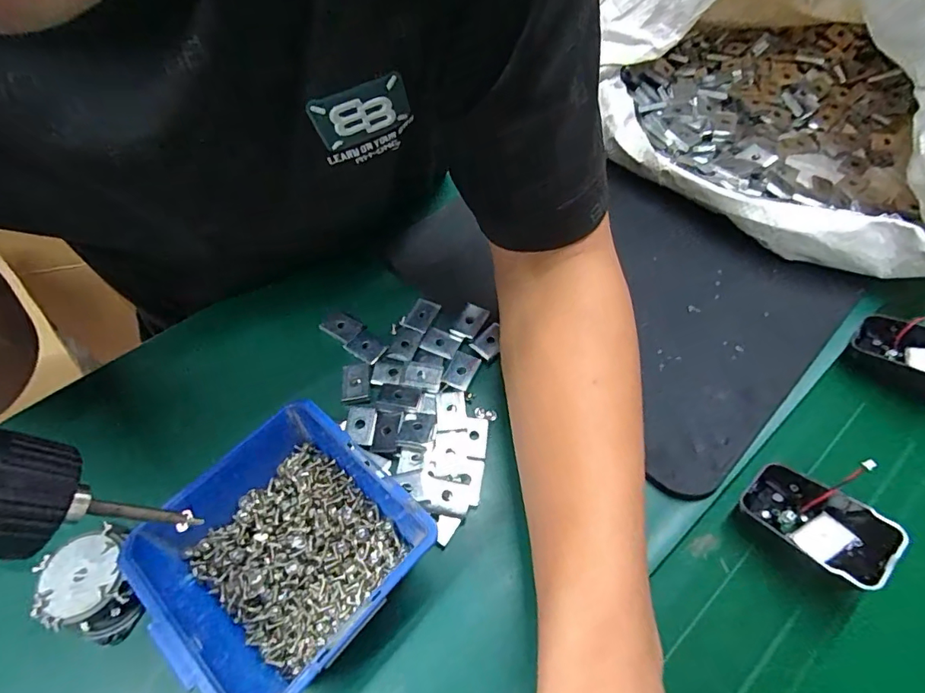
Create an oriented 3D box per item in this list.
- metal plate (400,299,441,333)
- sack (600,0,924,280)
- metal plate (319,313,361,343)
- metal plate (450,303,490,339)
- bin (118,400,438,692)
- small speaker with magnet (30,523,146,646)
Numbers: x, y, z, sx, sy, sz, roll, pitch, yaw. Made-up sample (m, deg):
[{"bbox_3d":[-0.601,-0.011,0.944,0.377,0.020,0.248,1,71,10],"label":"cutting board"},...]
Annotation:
[{"bbox_3d":[-0.032,-0.023,0.373,0.020,0.006,0.030,23,59,16],"label":"metal plate"},{"bbox_3d":[0.302,-0.264,0.404,0.271,0.206,0.335,26,60,17],"label":"sack"},{"bbox_3d":[-0.091,-0.015,0.368,0.027,0.008,0.020,28,61,19],"label":"metal plate"},{"bbox_3d":[0.006,-0.018,0.365,0.019,0.006,0.028,23,59,16],"label":"metal plate"},{"bbox_3d":[-0.092,0.106,0.257,0.113,0.061,0.124,-40,64,-23],"label":"bin"},{"bbox_3d":[-0.196,0.130,0.263,0.041,0.034,0.052,-19,58,-12],"label":"small speaker with magnet"}]

